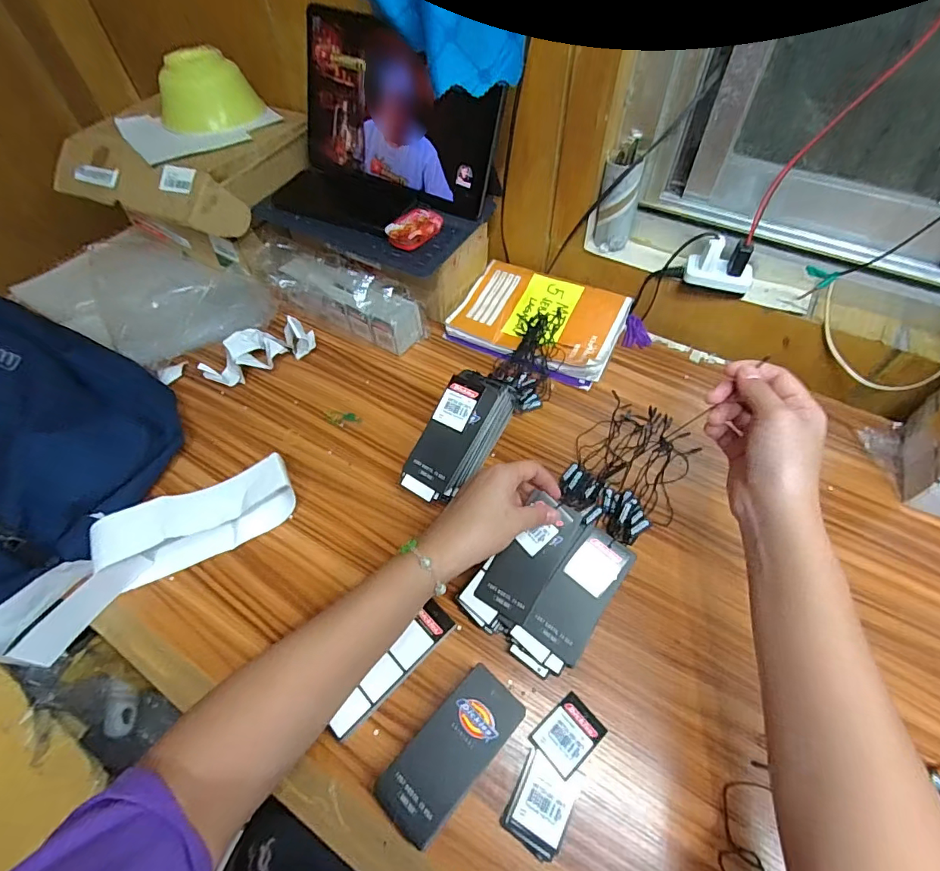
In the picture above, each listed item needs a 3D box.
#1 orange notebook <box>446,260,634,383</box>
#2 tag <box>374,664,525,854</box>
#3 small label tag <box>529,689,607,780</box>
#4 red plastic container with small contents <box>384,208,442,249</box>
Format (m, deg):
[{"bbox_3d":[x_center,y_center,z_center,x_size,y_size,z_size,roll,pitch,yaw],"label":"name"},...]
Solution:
[{"bbox_3d":[0.090,-0.153,0.616,0.203,0.029,0.139,23,59,17],"label":"orange notebook"},{"bbox_3d":[-0.013,0.233,0.352,0.051,0.022,0.113,37,64,24],"label":"tag"},{"bbox_3d":[0.076,0.229,0.364,0.049,0.006,0.037,-35,61,-20],"label":"small label tag"},{"bbox_3d":[-0.063,-0.240,0.554,0.040,0.023,0.069,32,61,21],"label":"red plastic container with small contents"}]

